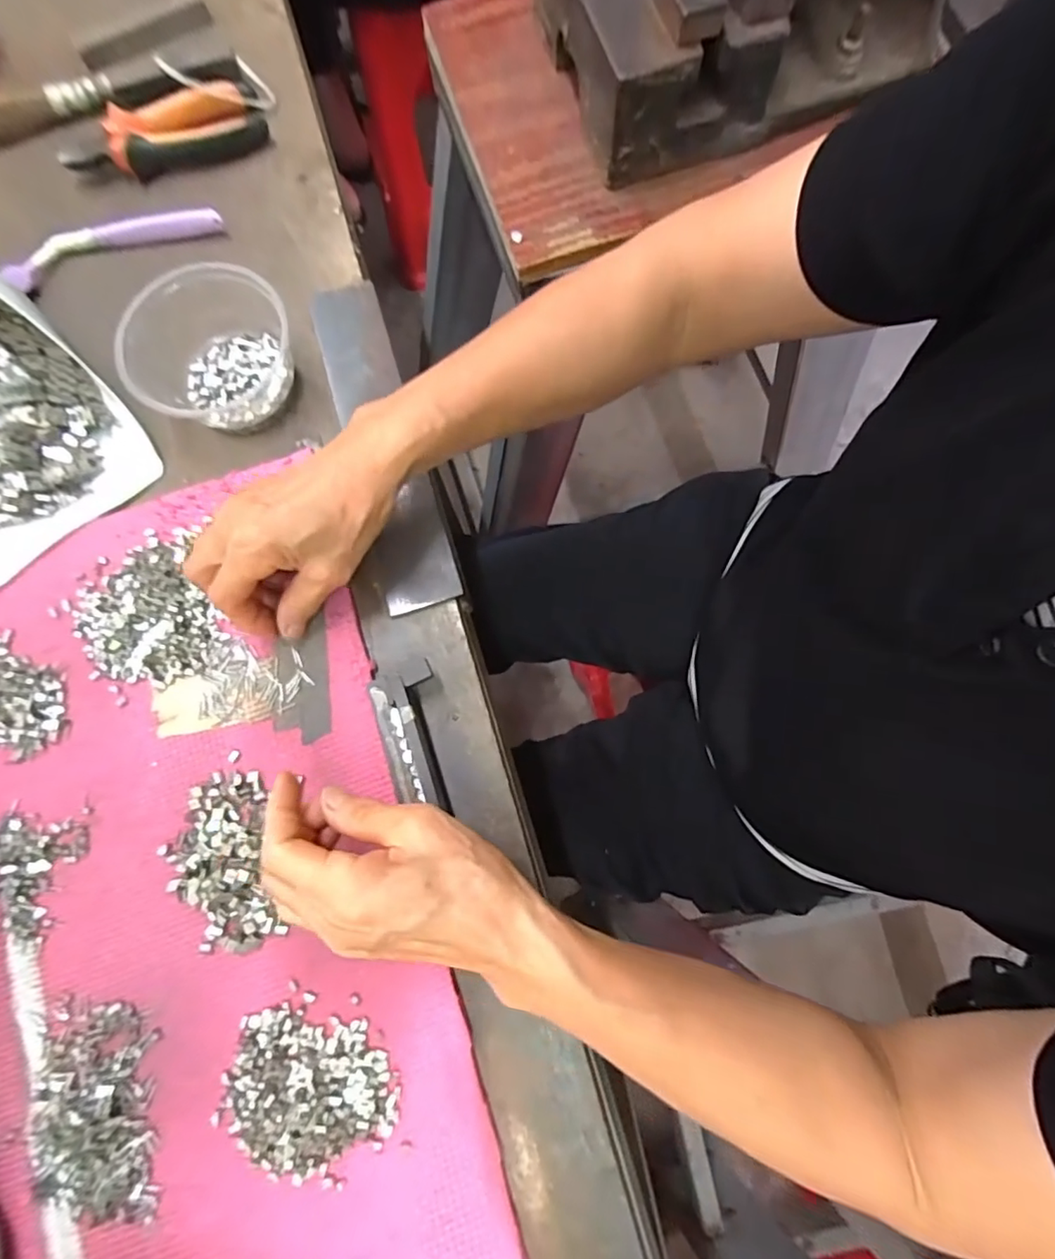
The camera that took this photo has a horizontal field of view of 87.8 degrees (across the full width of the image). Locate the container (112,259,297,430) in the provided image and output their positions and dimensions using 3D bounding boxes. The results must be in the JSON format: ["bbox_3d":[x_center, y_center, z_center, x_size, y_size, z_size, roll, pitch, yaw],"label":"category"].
[{"bbox_3d":[-0.214,-0.191,0.369,0.106,0.053,0.104,0,79,3],"label":"container"}]

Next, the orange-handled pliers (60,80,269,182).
[{"bbox_3d":[-0.281,-0.381,0.423,0.150,0.027,0.052,-22,79,-2],"label":"orange-handled pliers"}]

